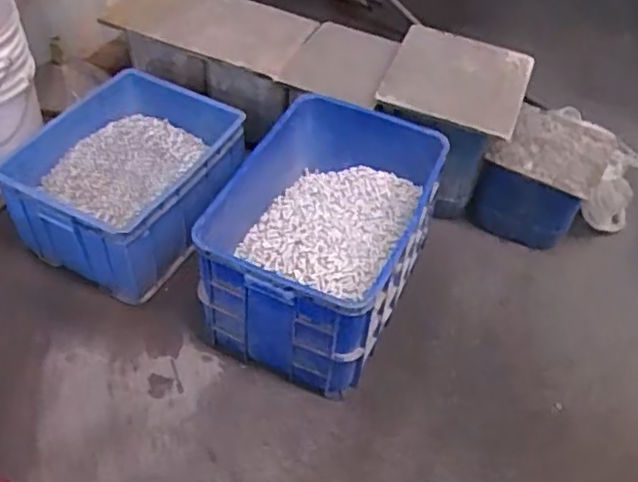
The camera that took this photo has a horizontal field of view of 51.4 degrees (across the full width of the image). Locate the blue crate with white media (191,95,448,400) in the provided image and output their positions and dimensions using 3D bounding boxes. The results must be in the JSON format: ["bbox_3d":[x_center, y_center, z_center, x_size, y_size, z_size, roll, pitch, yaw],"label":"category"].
[{"bbox_3d":[0.006,-0.009,1.674,0.454,0.371,0.624,20,51,13],"label":"blue crate with white media"}]

